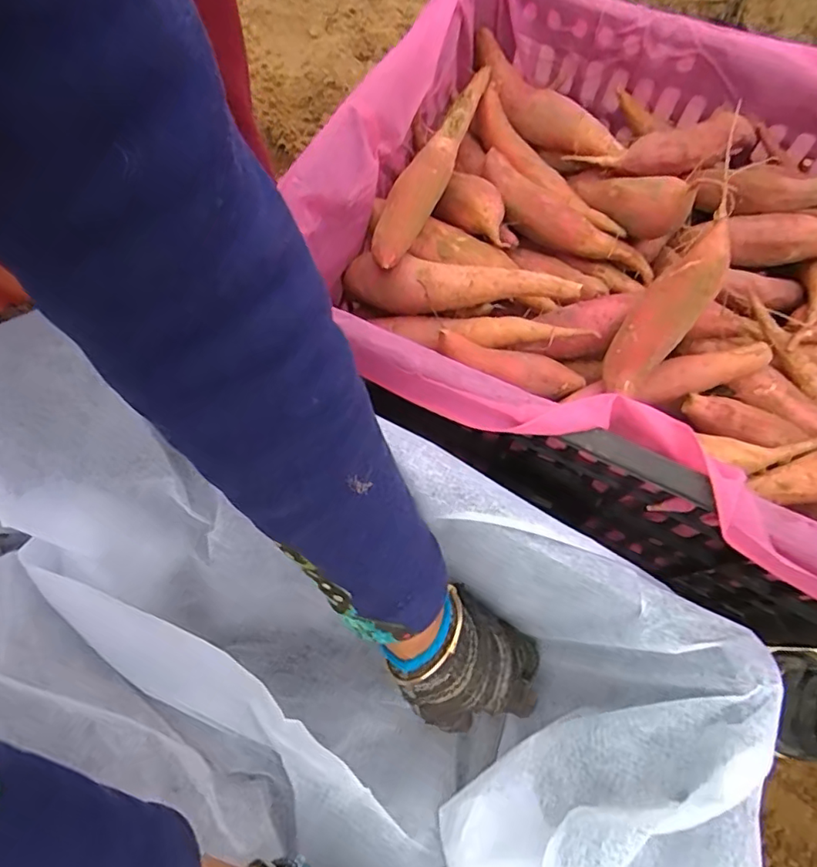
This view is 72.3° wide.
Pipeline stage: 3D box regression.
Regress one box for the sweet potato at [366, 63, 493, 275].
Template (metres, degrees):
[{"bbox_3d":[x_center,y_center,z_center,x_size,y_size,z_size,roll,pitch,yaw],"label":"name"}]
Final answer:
[{"bbox_3d":[0.023,-0.207,0.428,0.032,0.038,0.223,21,70,6],"label":"sweet potato"}]

